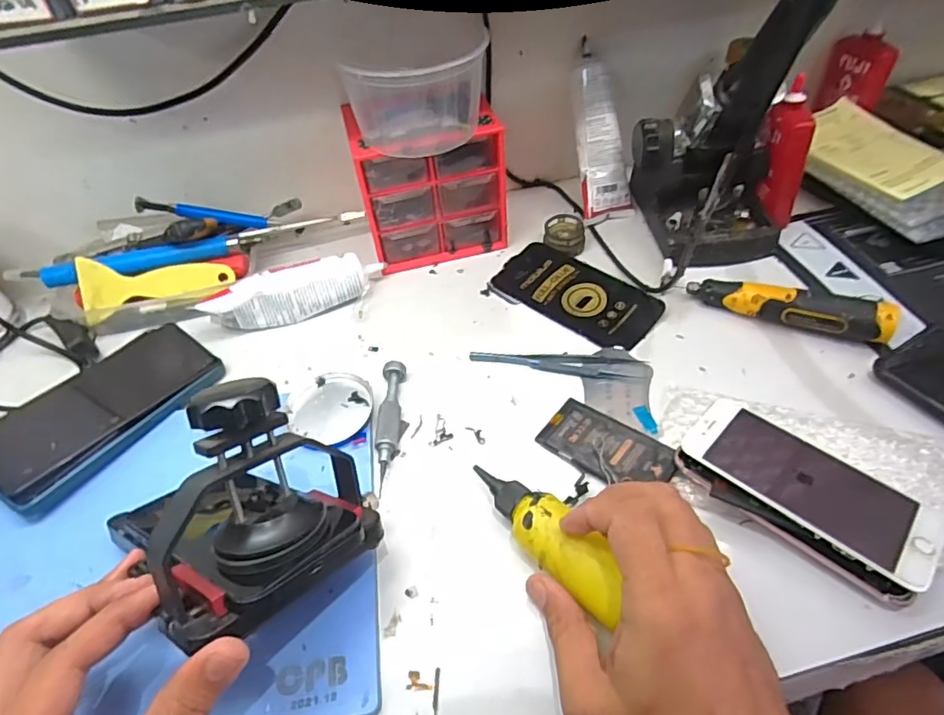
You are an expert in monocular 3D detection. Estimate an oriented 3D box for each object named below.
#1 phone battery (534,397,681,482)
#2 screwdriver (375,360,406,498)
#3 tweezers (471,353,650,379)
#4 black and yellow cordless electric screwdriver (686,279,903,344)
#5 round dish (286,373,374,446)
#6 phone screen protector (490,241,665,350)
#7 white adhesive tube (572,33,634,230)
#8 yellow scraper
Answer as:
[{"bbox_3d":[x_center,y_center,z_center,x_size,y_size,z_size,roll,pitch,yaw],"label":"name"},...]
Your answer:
[{"bbox_3d":[0.090,0.060,0.372,0.085,0.009,0.045,27,55,28],"label":"phone battery"},{"bbox_3d":[-0.058,0.046,0.398,0.016,0.015,0.101,-4,47,2],"label":"screwdriver"},{"bbox_3d":[0.064,0.004,0.428,0.128,0.008,0.024,4,48,10],"label":"tweezers"},{"bbox_3d":[0.245,-0.039,0.435,0.141,0.029,0.026,19,52,22],"label":"black and yellow cordless electric screwdriver"},{"bbox_3d":[-0.103,0.039,0.409,0.061,0.015,0.058,-3,47,3],"label":"round dish"},{"bbox_3d":[0.087,-0.057,0.484,0.070,0.008,0.145,-37,54,-26],"label":"phone screen protector"},{"bbox_3d":[0.122,-0.212,0.532,0.049,0.159,0.028,-12,13,-5],"label":"white adhesive tube"},{"bbox_3d":[-0.274,-0.060,0.490,0.121,0.050,0.011,-3,3,-9],"label":"yellow scraper"}]

